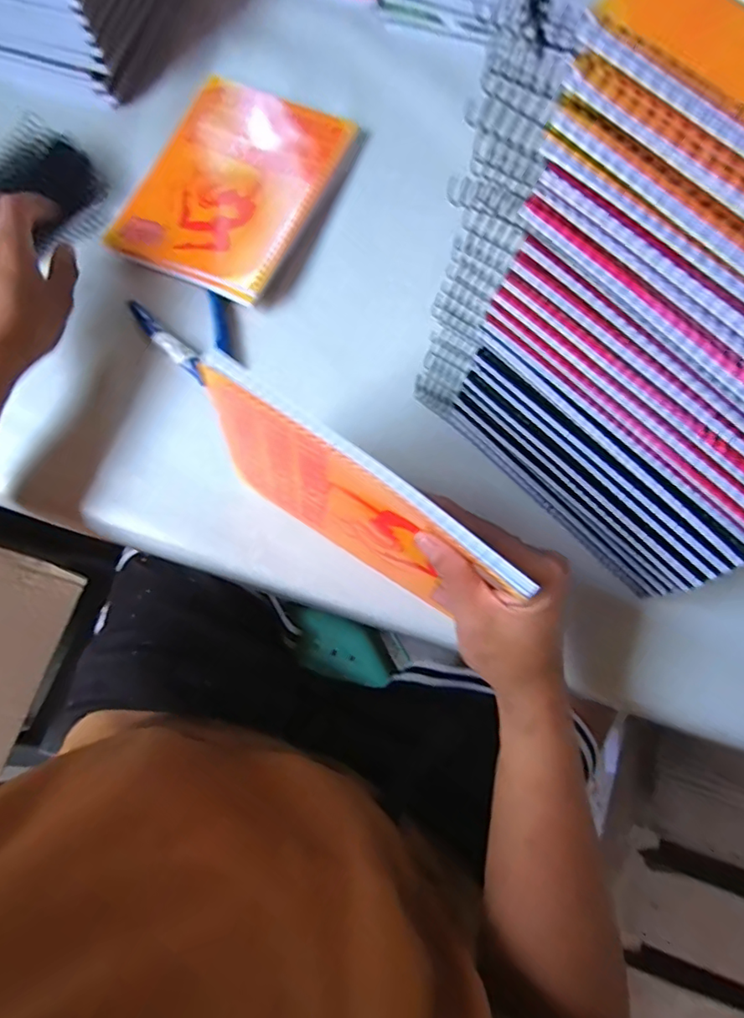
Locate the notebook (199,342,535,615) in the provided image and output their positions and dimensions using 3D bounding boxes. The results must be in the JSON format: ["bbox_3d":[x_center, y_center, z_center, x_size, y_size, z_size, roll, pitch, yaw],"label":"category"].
[{"bbox_3d":[-0.017,-0.003,0.329,0.203,0.138,0.011,35,65,3],"label":"notebook"}]

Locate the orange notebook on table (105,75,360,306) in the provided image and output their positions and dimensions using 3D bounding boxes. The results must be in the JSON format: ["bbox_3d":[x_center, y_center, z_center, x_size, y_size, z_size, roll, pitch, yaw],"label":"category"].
[{"bbox_3d":[-0.118,-0.280,0.458,0.146,0.008,0.202,25,79,6],"label":"orange notebook on table"}]

